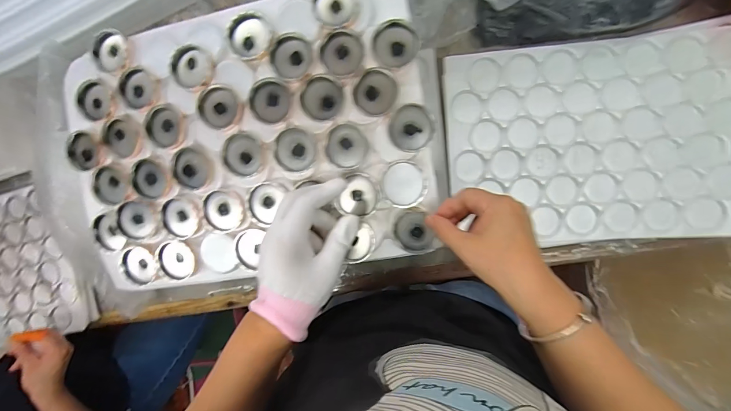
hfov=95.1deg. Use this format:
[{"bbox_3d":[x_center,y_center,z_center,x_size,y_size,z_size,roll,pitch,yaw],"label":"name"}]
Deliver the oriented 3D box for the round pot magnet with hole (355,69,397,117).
[{"bbox_3d":[0.010,-0.117,0.348,0.043,0.006,0.041,1,96,7],"label":"round pot magnet with hole"}]

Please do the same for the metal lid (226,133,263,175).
[{"bbox_3d":[-0.135,-0.056,0.368,0.042,0.009,0.042,1,96,7],"label":"metal lid"}]

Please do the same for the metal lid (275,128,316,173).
[{"bbox_3d":[-0.076,-0.060,0.364,0.042,0.006,0.045,1,96,7],"label":"metal lid"}]

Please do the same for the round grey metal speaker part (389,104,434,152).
[{"bbox_3d":[0.048,-0.081,0.349,0.043,0.007,0.046,1,96,7],"label":"round grey metal speaker part"}]

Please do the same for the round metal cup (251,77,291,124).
[{"bbox_3d":[-0.102,-0.113,0.360,0.044,0.004,0.042,1,96,7],"label":"round metal cup"}]

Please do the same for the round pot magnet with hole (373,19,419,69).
[{"bbox_3d":[0.031,-0.164,0.340,0.043,0.010,0.041,1,96,7],"label":"round pot magnet with hole"}]

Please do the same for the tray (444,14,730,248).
[{"bbox_3d":[0.352,-0.097,0.516,0.431,0.025,0.309,-5,96,8],"label":"tray"}]

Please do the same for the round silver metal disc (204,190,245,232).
[{"bbox_3d":[-0.160,0.007,0.381,0.046,0.008,0.043,1,96,7],"label":"round silver metal disc"}]

